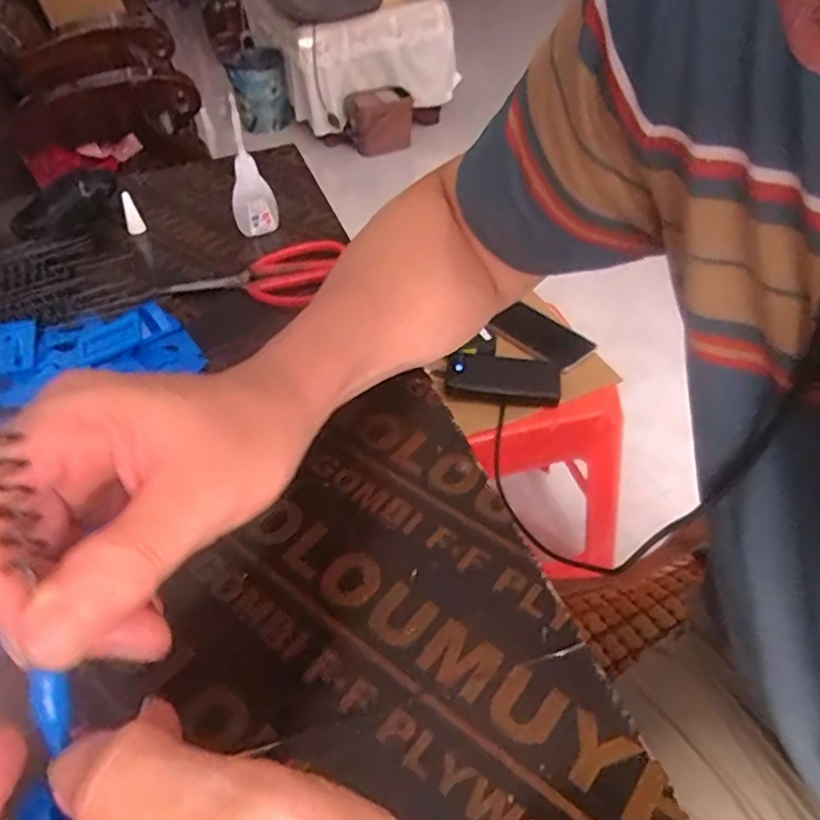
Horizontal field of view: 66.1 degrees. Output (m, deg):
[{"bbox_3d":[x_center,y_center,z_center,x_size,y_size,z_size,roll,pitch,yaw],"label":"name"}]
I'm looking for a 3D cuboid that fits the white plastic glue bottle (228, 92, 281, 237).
[{"bbox_3d":[-0.132,-0.192,0.508,0.017,0.109,0.032,29,53,29],"label":"white plastic glue bottle"}]

